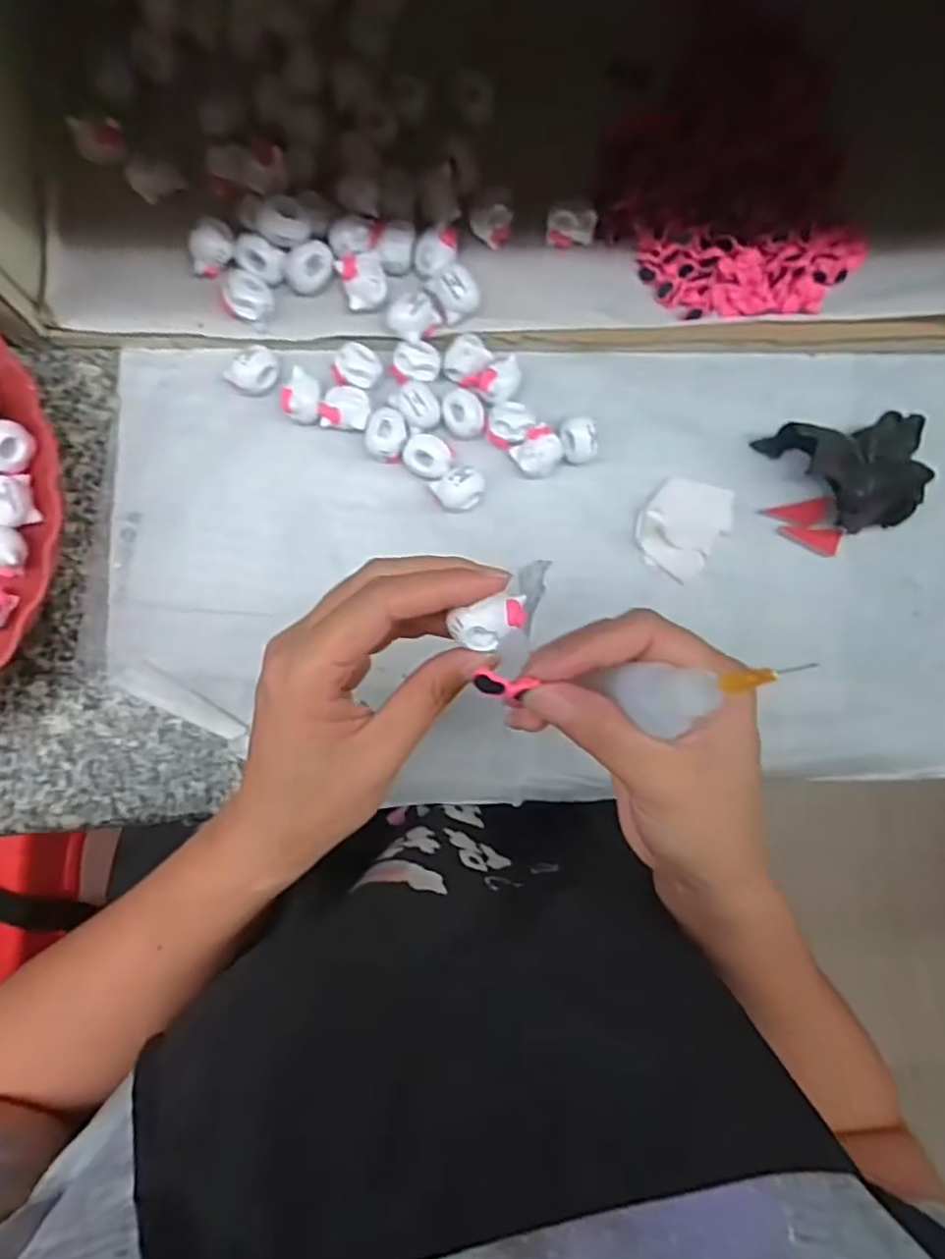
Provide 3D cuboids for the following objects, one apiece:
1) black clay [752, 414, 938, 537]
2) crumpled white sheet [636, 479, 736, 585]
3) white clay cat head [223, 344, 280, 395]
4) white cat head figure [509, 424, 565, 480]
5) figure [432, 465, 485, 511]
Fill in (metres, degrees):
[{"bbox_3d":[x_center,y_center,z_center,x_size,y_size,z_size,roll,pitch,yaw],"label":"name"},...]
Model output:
[{"bbox_3d":[0.206,-0.083,0.370,0.087,0.027,0.057,-6,87,-5],"label":"black clay"},{"bbox_3d":[0.116,-0.058,0.378,0.045,0.006,0.055,37,84,-2],"label":"crumpled white sheet"},{"bbox_3d":[-0.112,-0.132,0.355,0.025,0.013,0.019,-41,91,-6],"label":"white clay cat head"},{"bbox_3d":[0.036,-0.094,0.369,0.025,0.016,0.023,0,87,-5],"label":"white cat head figure"},{"bbox_3d":[-0.007,-0.074,0.363,0.024,0.015,0.021,-37,90,-6],"label":"figure"}]

